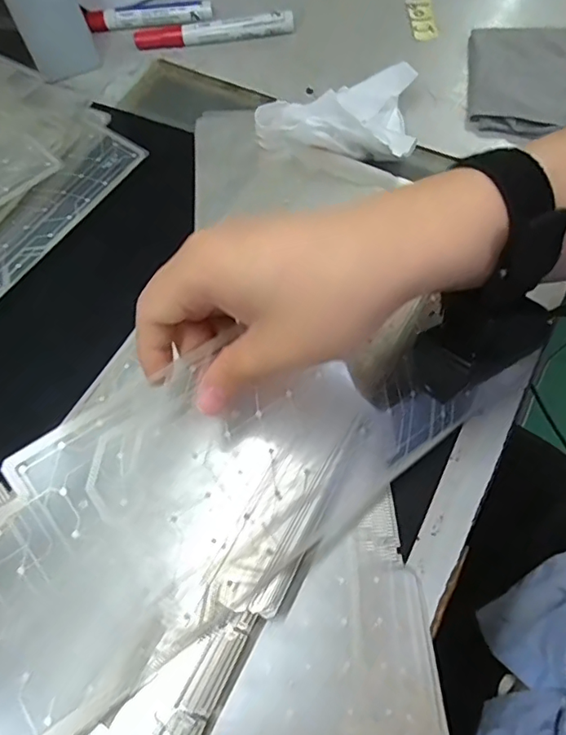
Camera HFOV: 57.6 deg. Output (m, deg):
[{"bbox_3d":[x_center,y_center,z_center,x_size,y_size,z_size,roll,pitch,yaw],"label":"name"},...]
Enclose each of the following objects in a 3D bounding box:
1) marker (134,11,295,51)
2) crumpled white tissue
[{"bbox_3d":[-0.059,-0.294,0.449,0.138,0.018,0.015,-5,65,1],"label":"marker"},{"bbox_3d":[0.045,-0.186,0.375,0.105,0.045,0.100,14,67,10],"label":"crumpled white tissue"}]

